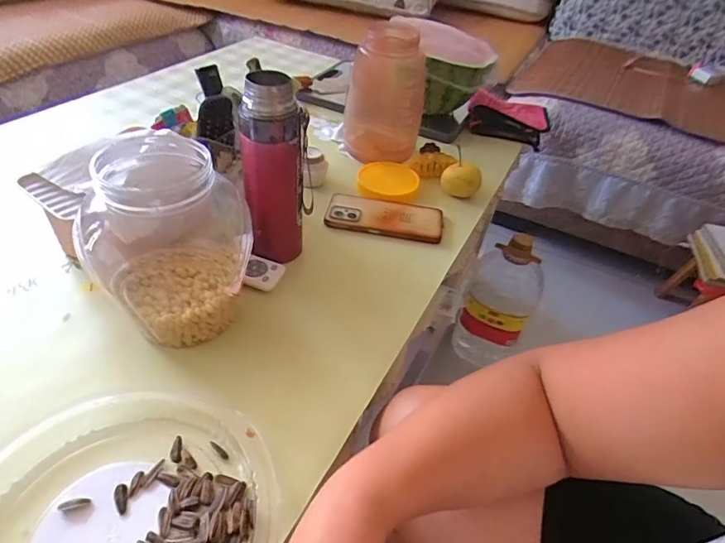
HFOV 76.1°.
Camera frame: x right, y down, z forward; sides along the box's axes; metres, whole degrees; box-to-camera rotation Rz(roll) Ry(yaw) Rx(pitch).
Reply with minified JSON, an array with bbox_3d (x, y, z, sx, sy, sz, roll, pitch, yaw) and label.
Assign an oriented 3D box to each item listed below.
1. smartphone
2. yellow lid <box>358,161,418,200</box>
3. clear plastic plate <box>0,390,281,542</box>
[{"bbox_3d":[0.031,-0.077,0.653,0.160,0.018,0.076,9,42,2],"label":"smartphone"},{"bbox_3d":[0.039,-0.141,0.711,0.091,0.012,0.093,4,42,-4],"label":"yellow lid"},{"bbox_3d":[-0.182,0.182,0.335,0.230,0.017,0.201,-5,42,-11],"label":"clear plastic plate"}]

